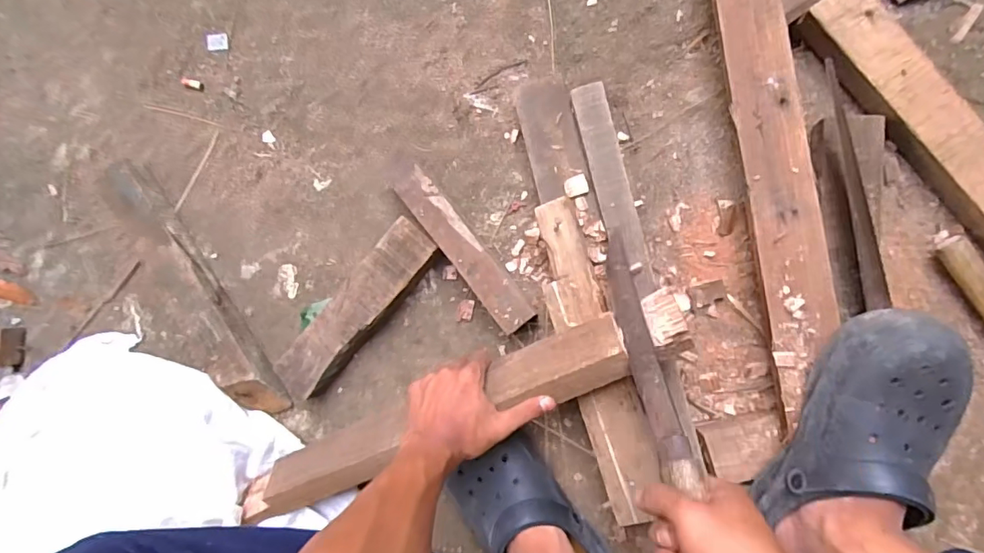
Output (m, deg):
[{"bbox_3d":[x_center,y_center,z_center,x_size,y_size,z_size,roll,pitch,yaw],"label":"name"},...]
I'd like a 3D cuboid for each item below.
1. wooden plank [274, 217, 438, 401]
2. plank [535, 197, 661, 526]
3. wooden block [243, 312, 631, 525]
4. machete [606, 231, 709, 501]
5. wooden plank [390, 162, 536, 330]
[{"bbox_3d":[-0.170,0.047,0.663,0.071,0.048,0.269,42,96,7],"label":"wooden plank"},{"bbox_3d":[0.112,0.087,0.569,0.061,0.031,0.343,-18,87,9],"label":"plank"},{"bbox_3d":[-0.088,0.171,0.577,0.508,0.058,0.061,-27,85,17],"label":"wooden block"},{"bbox_3d":[0.135,0.101,0.449,0.042,0.034,0.355,-9,49,9],"label":"machete"},{"bbox_3d":[-0.038,-0.037,0.602,0.041,0.011,0.235,-39,84,7],"label":"wooden plank"}]

